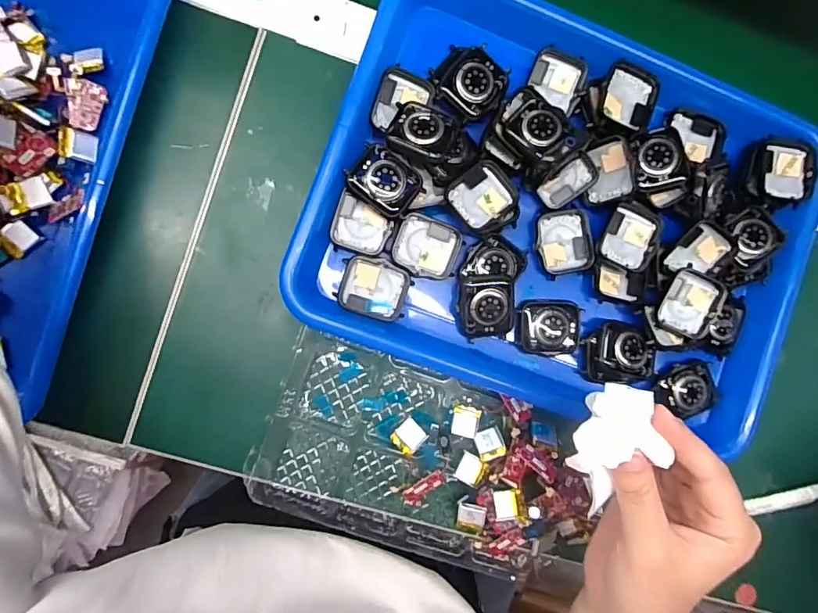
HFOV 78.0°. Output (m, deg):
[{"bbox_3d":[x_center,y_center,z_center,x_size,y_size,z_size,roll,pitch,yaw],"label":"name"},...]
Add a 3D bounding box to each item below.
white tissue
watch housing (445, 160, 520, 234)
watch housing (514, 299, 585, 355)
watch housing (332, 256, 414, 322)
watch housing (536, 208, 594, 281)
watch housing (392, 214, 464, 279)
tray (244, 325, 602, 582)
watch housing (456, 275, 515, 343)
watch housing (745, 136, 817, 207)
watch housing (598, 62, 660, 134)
[{"bbox_3d":[0.105,0.074,0.256,0.037,0.025,0.067,11,89,-1],"label":"white tissue"},{"bbox_3d":[0.051,-0.069,0.329,0.043,0.012,0.044,-41,93,-6],"label":"watch housing"},{"bbox_3d":[0.096,0.014,0.341,0.043,0.007,0.037,-1,89,-7],"label":"watch housing"},{"bbox_3d":[-0.022,-0.012,0.325,0.044,0.007,0.037,19,87,-6],"label":"watch housing"},{"bbox_3d":[0.105,-0.044,0.343,0.035,0.006,0.042,-13,90,-7],"label":"watch housing"},{"bbox_3d":[0.012,-0.039,0.330,0.043,0.015,0.037,15,87,-6],"label":"watch housing"},{"bbox_3d":[0.015,0.107,0.343,0.222,0.025,0.117,20,87,-6],"label":"tray"},{"bbox_3d":[0.051,0.001,0.332,0.037,0.012,0.041,-1,106,-5],"label":"watch housing"},{"bbox_3d":[0.259,-0.093,0.351,0.043,0.009,0.046,7,88,-6],"label":"watch housing"},{"bbox_3d":[0.145,-0.137,0.332,0.036,0.011,0.042,18,87,-6],"label":"watch housing"}]

